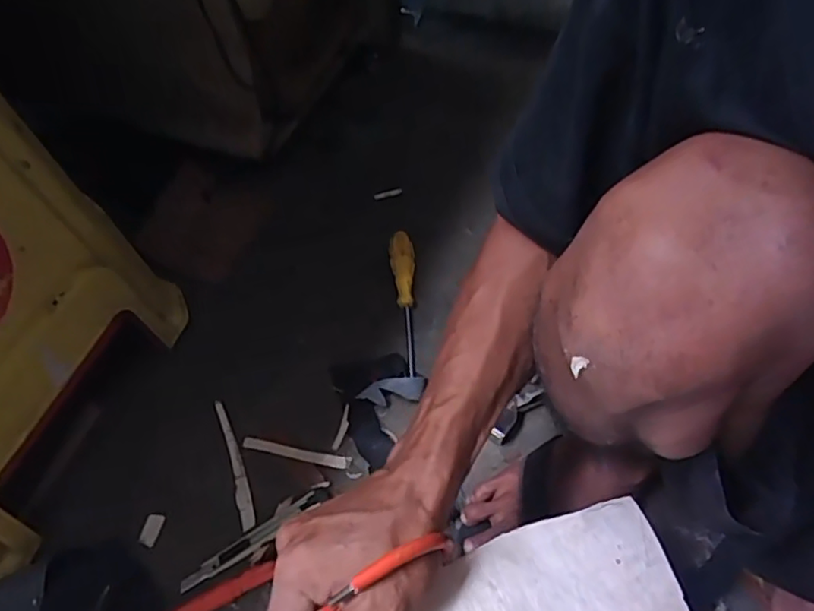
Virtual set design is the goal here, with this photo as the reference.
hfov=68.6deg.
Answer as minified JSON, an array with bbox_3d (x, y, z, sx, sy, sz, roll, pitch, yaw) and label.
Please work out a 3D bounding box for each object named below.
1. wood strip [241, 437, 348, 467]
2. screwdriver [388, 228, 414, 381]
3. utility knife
[{"bbox_3d":[-0.118,0.154,0.627,0.109,0.005,0.013,9,54,5],"label":"wood strip"},{"bbox_3d":[-0.003,-0.006,0.729,0.030,0.037,0.199,-1,54,-3],"label":"screwdriver"},{"bbox_3d":[-0.144,0.222,0.570,0.151,0.012,0.019,-29,60,-21],"label":"utility knife"}]

